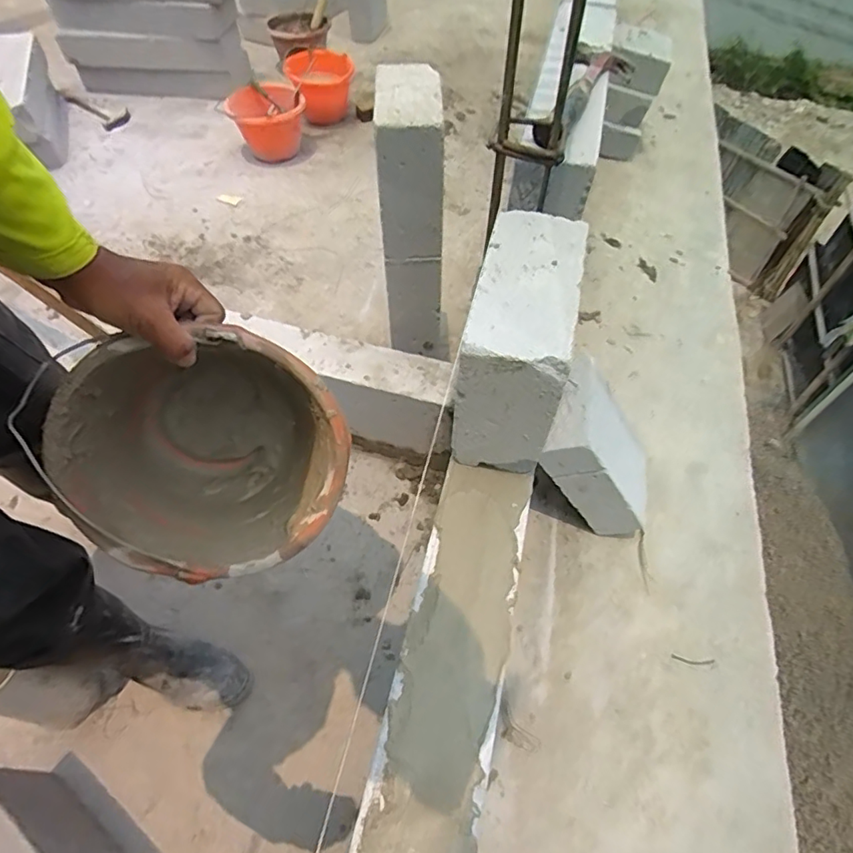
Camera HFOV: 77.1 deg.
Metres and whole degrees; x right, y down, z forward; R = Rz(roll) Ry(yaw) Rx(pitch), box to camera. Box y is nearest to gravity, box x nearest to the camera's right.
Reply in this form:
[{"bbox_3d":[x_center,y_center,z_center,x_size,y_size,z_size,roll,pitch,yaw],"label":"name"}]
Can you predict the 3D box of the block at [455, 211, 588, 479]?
[{"bbox_3d":[0.098,-0.091,0.588,0.094,0.180,0.209,11,55,6],"label":"block"}]

